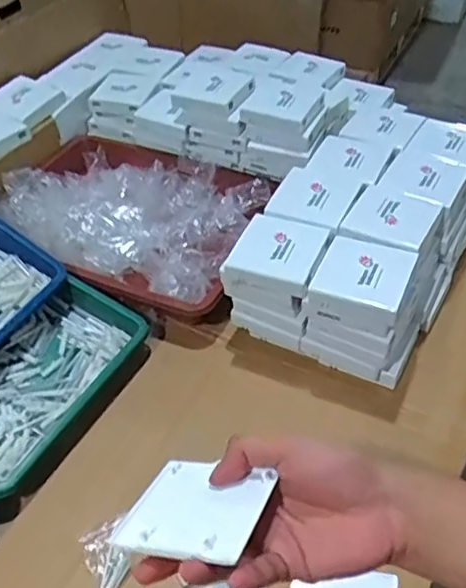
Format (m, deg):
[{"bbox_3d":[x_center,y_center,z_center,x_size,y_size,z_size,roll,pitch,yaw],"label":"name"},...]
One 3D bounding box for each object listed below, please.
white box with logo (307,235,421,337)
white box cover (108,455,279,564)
[{"bbox_3d":[0.129,-0.010,0.609,0.090,0.049,0.084,17,47,18],"label":"white box with logo"},{"bbox_3d":[-0.025,0.135,0.395,0.083,0.006,0.087,0,19,24],"label":"white box cover"}]

